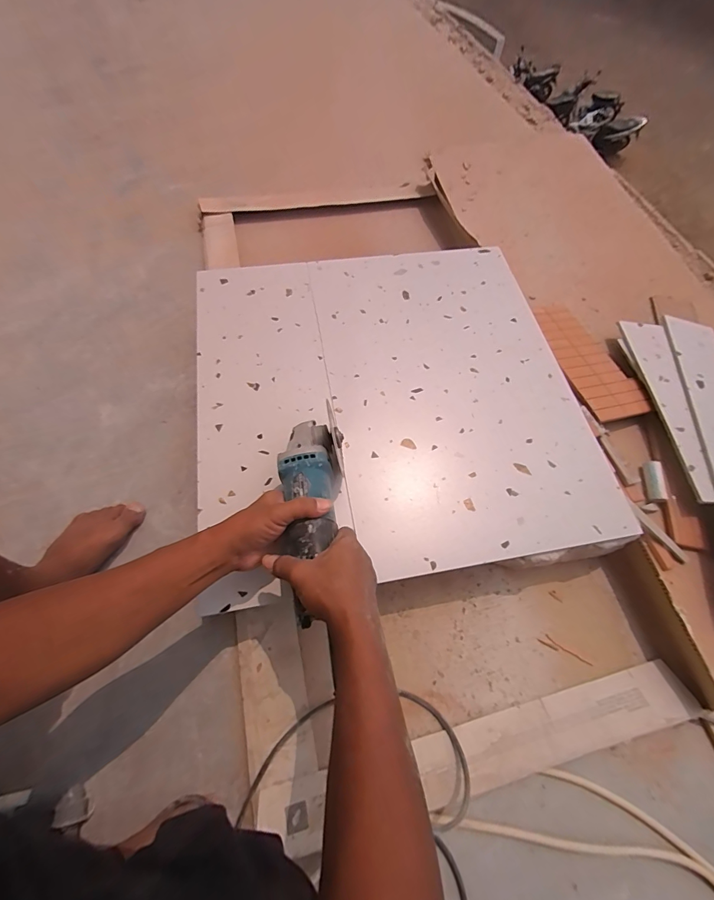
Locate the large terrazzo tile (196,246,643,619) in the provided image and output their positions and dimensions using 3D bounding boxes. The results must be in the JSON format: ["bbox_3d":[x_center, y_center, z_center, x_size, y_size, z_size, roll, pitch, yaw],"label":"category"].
[{"bbox_3d":[0.046,-0.098,0.613,0.576,0.010,0.577,-8,65,-6],"label":"large terrazzo tile"}]

